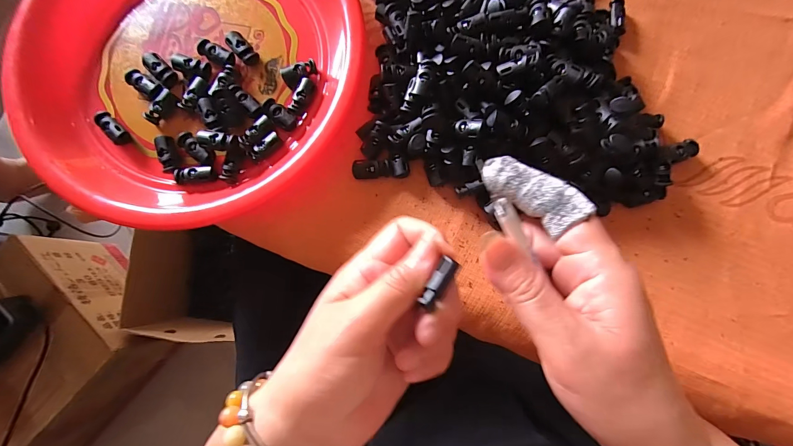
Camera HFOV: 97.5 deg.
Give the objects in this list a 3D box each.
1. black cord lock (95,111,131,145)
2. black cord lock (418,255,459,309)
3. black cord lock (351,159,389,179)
[{"bbox_3d":[-0.217,-0.072,0.265,0.030,0.011,0.014,39,85,7],"label":"black cord lock"},{"bbox_3d":[0.020,0.029,0.167,0.008,0.005,0.025,36,80,6],"label":"black cord lock"},{"bbox_3d":[-0.018,-0.040,0.253,0.027,0.007,0.014,0,82,2],"label":"black cord lock"}]

